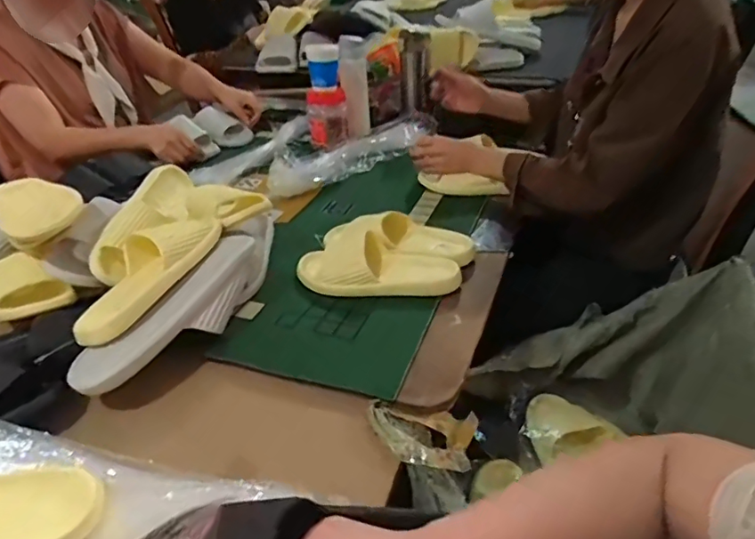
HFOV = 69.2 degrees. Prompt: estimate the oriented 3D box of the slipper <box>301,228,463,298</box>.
[{"bbox_3d":[-0.001,-0.007,0.803,0.242,0.055,0.104,3,35,9],"label":"slipper"}]

